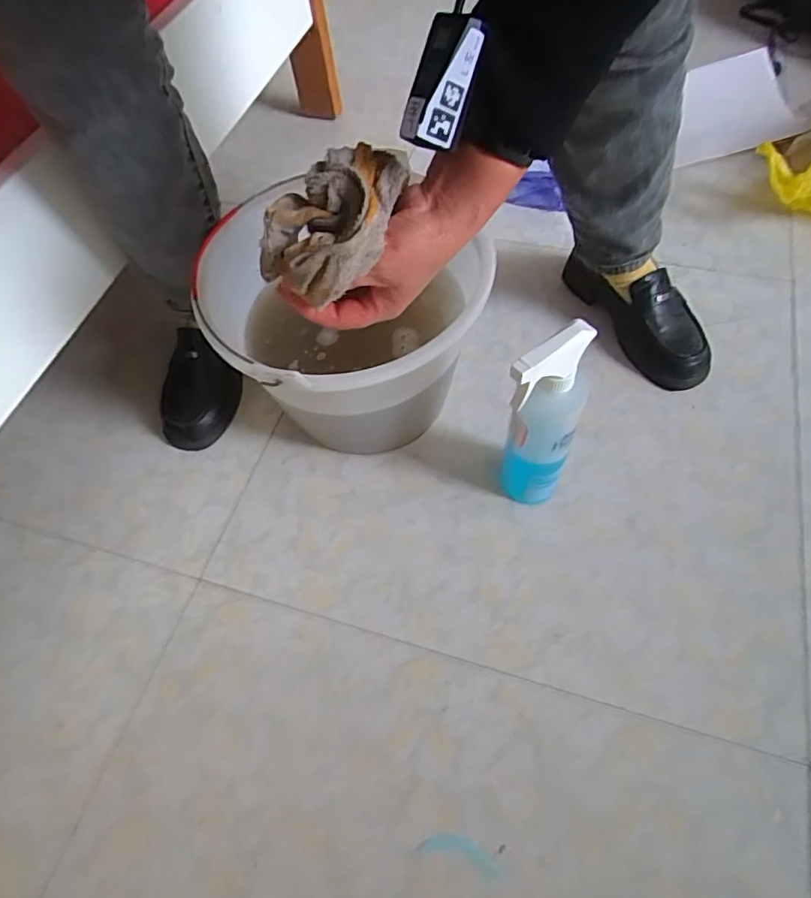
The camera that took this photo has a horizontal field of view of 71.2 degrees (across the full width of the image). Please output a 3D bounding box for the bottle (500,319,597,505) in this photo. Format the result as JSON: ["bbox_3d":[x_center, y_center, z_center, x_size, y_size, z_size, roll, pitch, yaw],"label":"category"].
[{"bbox_3d":[0.129,-0.015,0.533,0.063,0.243,0.068,22,64,15],"label":"bottle"}]

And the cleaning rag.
[{"bbox_3d":[-0.040,-0.149,0.373,0.104,0.052,0.068,-39,66,-18],"label":"cleaning rag"}]

